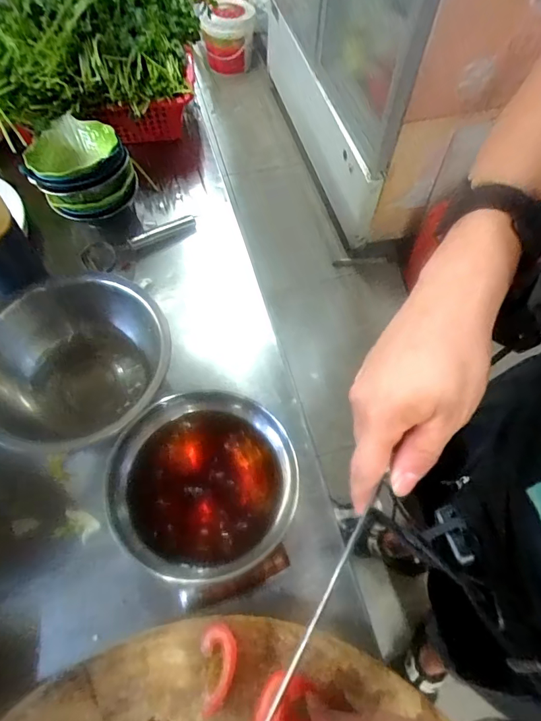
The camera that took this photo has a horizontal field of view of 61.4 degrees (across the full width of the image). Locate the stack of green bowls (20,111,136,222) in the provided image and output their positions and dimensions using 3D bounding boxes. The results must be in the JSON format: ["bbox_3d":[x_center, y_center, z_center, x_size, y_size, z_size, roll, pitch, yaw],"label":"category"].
[{"bbox_3d":[-0.249,-0.259,0.593,0.125,0.082,0.121,-22,66,-13],"label":"stack of green bowls"}]

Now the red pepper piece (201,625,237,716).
[{"bbox_3d":[-0.039,0.232,0.345,0.027,0.010,0.056,-4,63,-4],"label":"red pepper piece"}]

